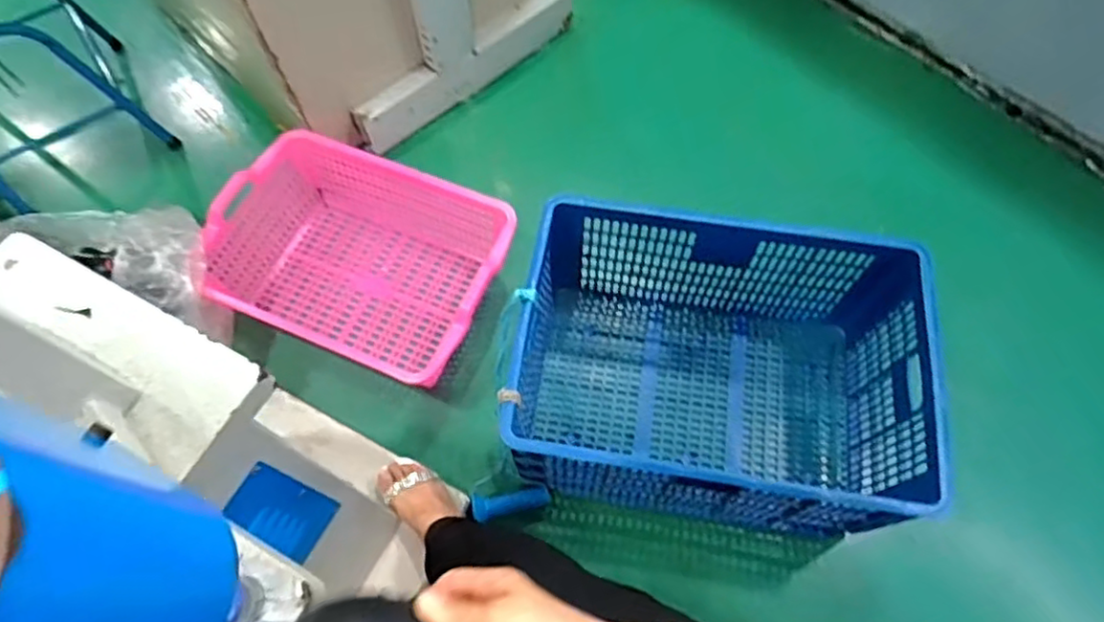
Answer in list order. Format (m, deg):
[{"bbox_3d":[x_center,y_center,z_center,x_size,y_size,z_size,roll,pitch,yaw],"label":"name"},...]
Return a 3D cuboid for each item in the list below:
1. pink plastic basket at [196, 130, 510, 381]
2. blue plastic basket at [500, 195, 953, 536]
[{"bbox_3d":[-0.335,-0.098,1.234,0.502,0.157,0.379,15,66,8],"label":"pink plastic basket"},{"bbox_3d":[0.245,0.095,1.049,0.564,0.276,0.396,8,66,4],"label":"blue plastic basket"}]

